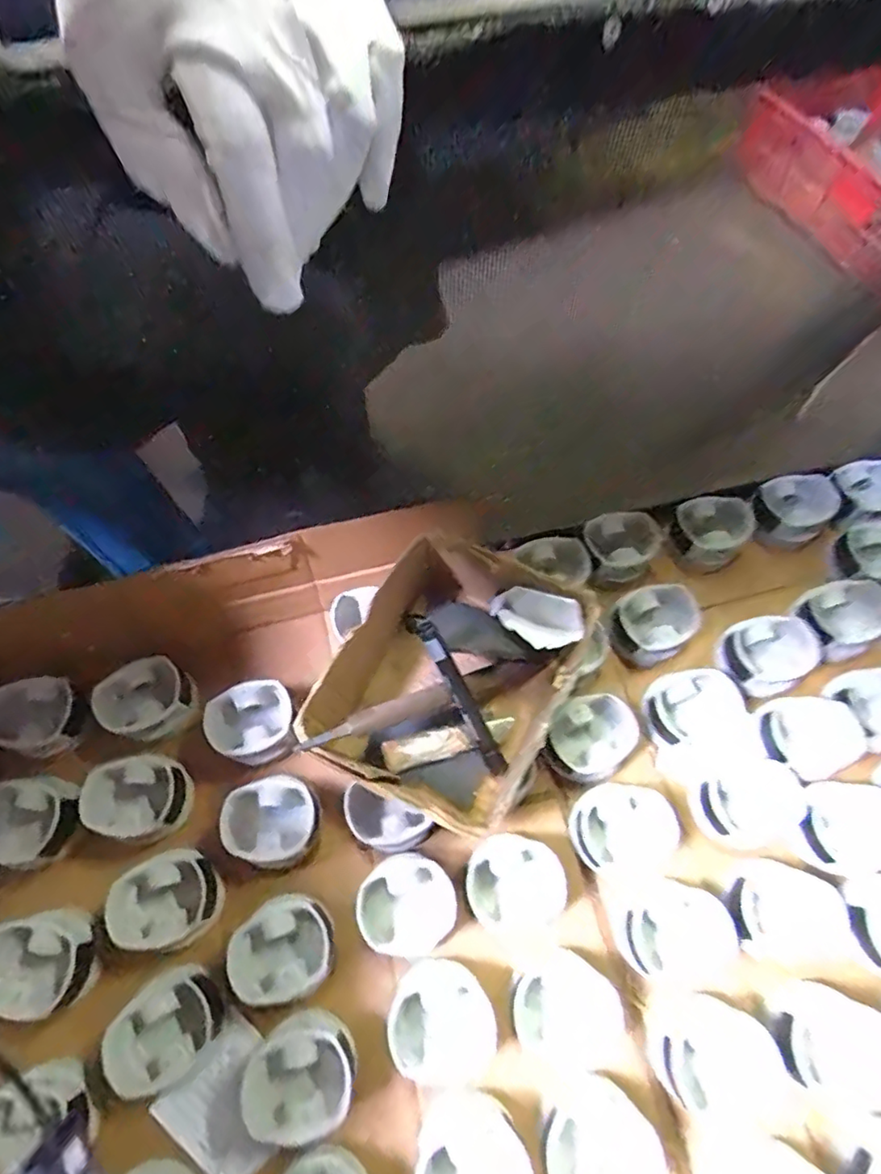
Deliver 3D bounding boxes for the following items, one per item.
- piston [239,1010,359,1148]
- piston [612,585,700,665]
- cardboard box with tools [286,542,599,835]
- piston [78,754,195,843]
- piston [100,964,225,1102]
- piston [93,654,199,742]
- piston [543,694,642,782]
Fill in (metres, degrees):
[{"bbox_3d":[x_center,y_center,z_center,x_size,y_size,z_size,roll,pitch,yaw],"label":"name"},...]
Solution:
[{"bbox_3d":[-0.102,0.364,0.442,0.077,0.043,0.073,0,65,-1],"label":"piston"},{"bbox_3d":[0.212,0.038,0.598,0.070,0.051,0.075,0,65,-1],"label":"piston"},{"bbox_3d":[0.004,0.084,0.508,0.175,0.116,0.213,29,68,12],"label":"cardboard box with tools"},{"bbox_3d":[-0.266,0.184,0.519,0.080,0.044,0.070,4,65,1],"label":"piston"},{"bbox_3d":[-0.210,0.338,0.454,0.070,0.042,0.080,40,71,16],"label":"piston"},{"bbox_3d":[-0.272,0.106,0.550,0.078,0.039,0.069,-39,71,-17],"label":"piston"},{"bbox_3d":[0.137,0.142,0.552,0.080,0.048,0.071,-41,72,-17],"label":"piston"}]

